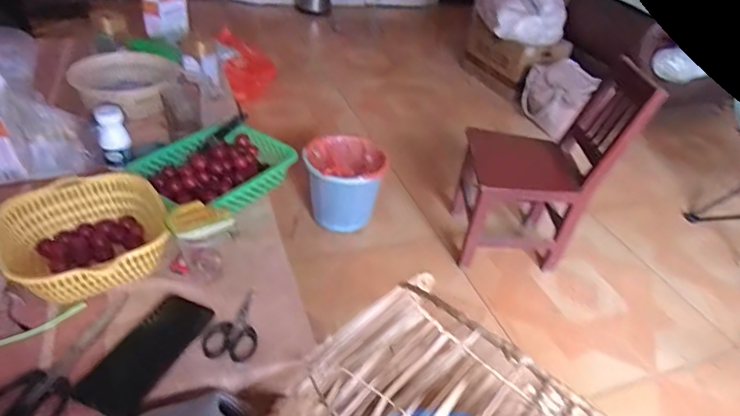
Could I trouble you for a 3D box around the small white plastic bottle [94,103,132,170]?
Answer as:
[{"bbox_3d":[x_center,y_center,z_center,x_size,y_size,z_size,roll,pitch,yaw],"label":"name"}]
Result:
[{"bbox_3d":[-0.460,-0.130,0.856,0.047,0.113,0.046,-13,29,-27],"label":"small white plastic bottle"}]

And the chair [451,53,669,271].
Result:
[{"bbox_3d":[0.450,-0.116,1.319,0.343,0.550,0.291,4,38,-4],"label":"chair"}]

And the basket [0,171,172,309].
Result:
[{"bbox_3d":[-0.393,0.049,0.667,0.201,0.084,0.202,-20,45,-30],"label":"basket"}]

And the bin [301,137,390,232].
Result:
[{"bbox_3d":[-0.082,-0.083,1.444,0.222,0.218,0.233,5,38,-4],"label":"bin"}]

